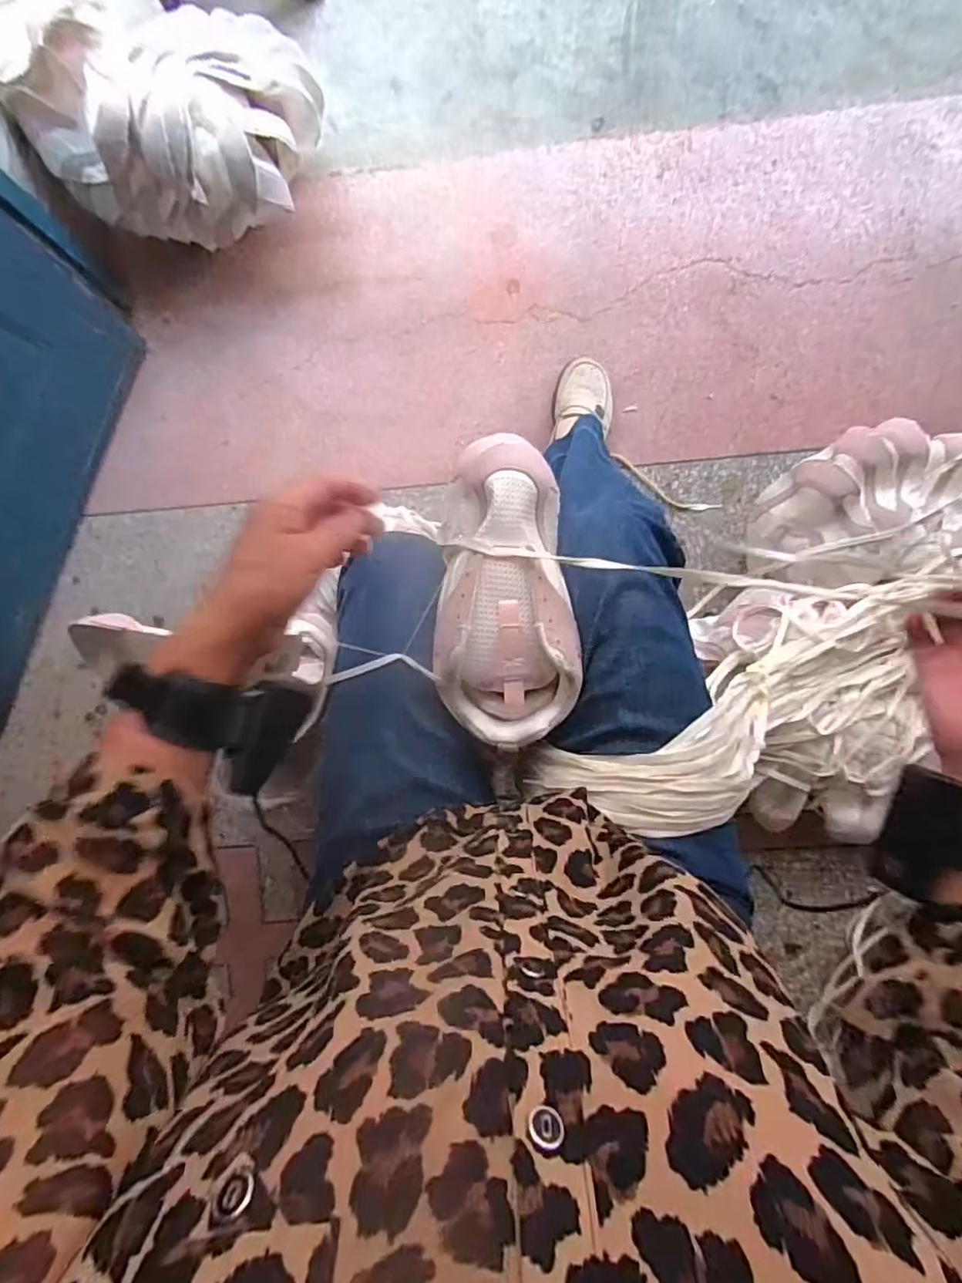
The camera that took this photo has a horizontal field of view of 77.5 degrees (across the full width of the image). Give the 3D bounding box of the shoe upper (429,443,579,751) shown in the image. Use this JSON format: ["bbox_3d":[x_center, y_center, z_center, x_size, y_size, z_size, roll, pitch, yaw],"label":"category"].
[{"bbox_3d":[0.016,-0.037,0.485,0.114,0.067,0.234,-4,87,5],"label":"shoe upper"}]

